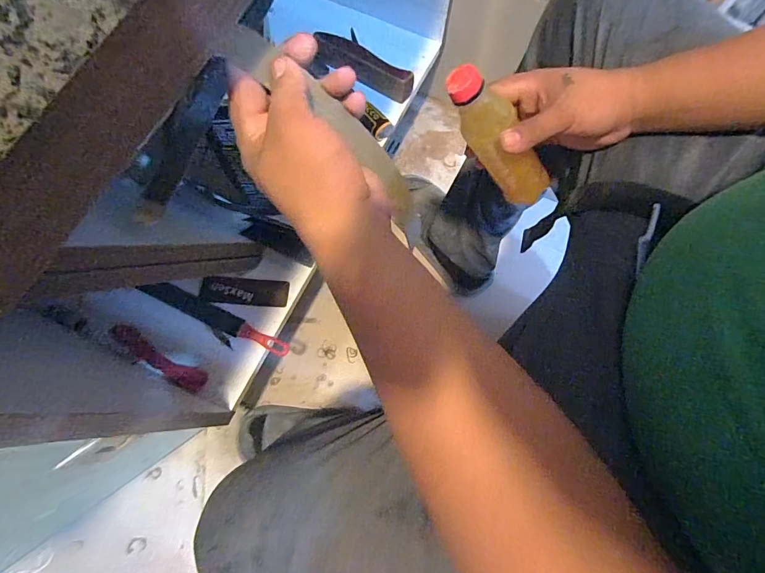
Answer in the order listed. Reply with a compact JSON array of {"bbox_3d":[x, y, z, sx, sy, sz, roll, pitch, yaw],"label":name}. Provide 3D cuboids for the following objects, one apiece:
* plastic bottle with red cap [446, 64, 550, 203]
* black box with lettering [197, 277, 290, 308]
[{"bbox_3d":[0.117,-0.141,0.398,0.045,0.176,0.036,4,67,43],"label":"plastic bottle with red cap"},{"bbox_3d":[-0.214,0.007,0.632,0.131,0.006,0.043,4,73,0],"label":"black box with lettering"}]

